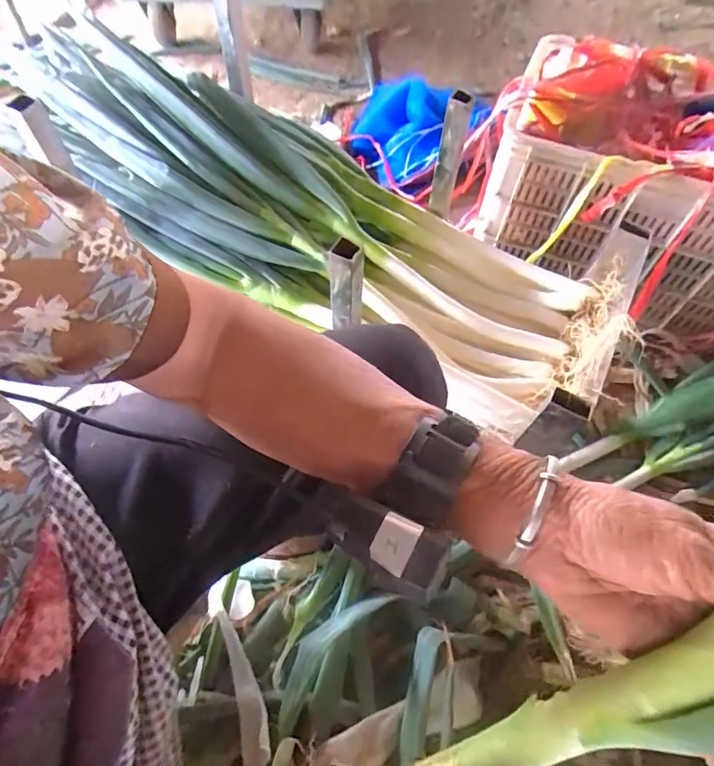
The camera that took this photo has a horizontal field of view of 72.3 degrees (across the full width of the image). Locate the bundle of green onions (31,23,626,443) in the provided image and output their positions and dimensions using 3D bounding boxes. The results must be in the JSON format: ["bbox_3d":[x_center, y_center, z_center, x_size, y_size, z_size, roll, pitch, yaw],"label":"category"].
[{"bbox_3d":[-0.052,-0.209,0.608,0.776,0.109,0.206,28,63,-2],"label":"bundle of green onions"}]

